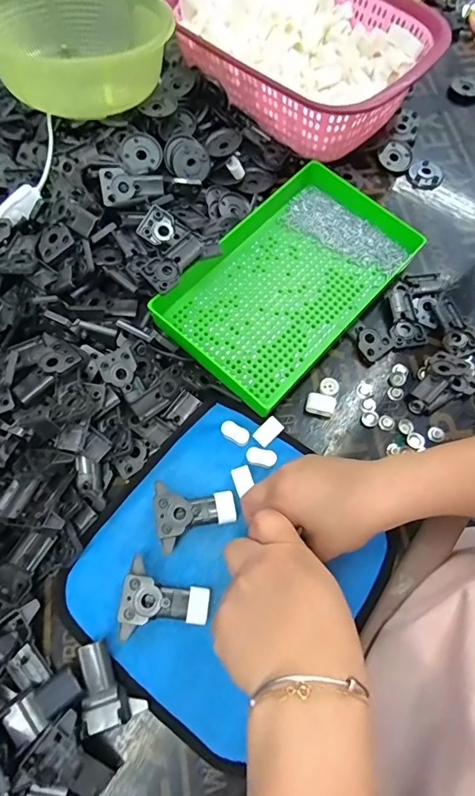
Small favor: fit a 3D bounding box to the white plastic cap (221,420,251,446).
[{"bbox_3d":[-0.002,0.031,0.383,0.026,0.012,0.014,25,70,9],"label":"white plastic cap"}]

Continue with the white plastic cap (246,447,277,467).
[{"bbox_3d":[0.020,0.052,0.374,0.026,0.013,0.014,10,69,4],"label":"white plastic cap"}]

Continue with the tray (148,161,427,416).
[{"bbox_3d":[0.049,-0.120,0.430,0.156,0.043,0.246,41,74,14],"label":"tray"}]

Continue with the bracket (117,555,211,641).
[{"bbox_3d":[-0.054,0.154,0.329,0.063,0.022,0.053,5,68,2],"label":"bracket"}]

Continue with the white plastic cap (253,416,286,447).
[{"bbox_3d":[0.027,0.030,0.387,0.017,0.008,0.026,42,74,15],"label":"white plastic cap"}]

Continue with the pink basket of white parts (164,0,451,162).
[{"bbox_3d":[0.068,-0.426,0.517,0.325,0.066,0.229,40,73,14],"label":"pink basket of white parts"}]

